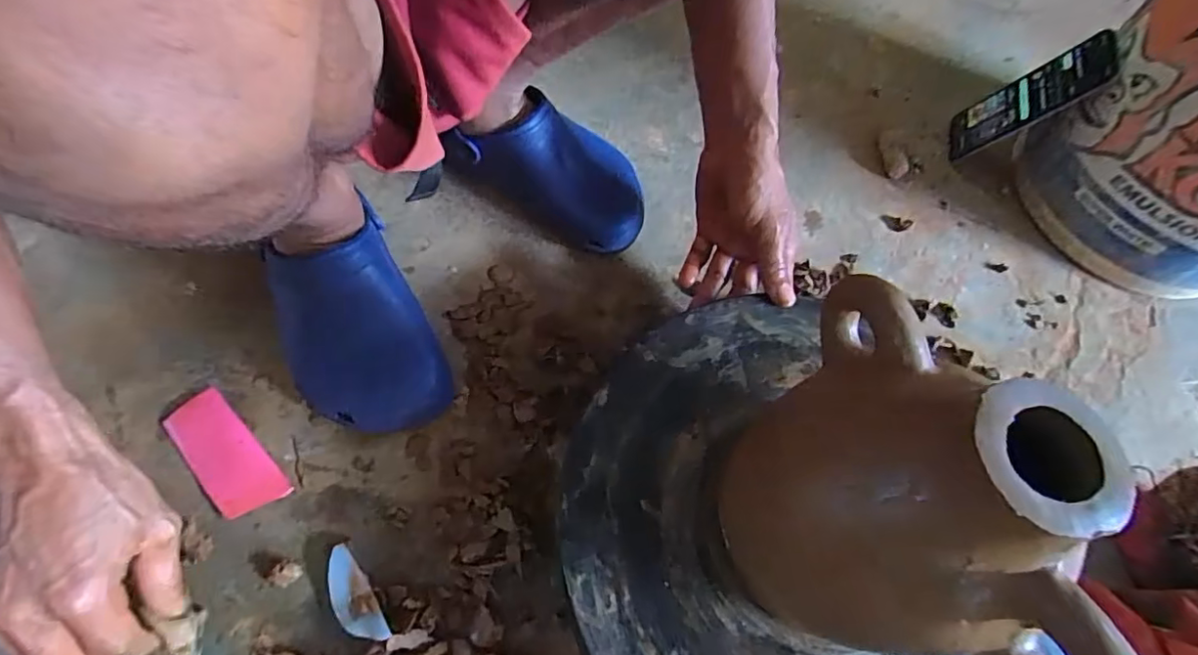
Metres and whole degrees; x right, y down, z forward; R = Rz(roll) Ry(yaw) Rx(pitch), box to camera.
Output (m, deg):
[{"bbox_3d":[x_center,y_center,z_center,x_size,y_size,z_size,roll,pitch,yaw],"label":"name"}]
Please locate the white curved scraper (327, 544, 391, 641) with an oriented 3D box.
[{"bbox_3d":[-0.174,0.191,0.407,0.027,0.018,0.074,-39,73,-12],"label":"white curved scraper"}]

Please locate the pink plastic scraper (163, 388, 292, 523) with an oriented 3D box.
[{"bbox_3d":[-0.290,0.098,0.447,0.045,0.004,0.107,-40,77,-23],"label":"pink plastic scraper"}]

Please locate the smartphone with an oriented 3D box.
[{"bbox_3d":[0.460,-0.247,0.626,0.015,0.158,0.064,11,66,-31],"label":"smartphone"}]

